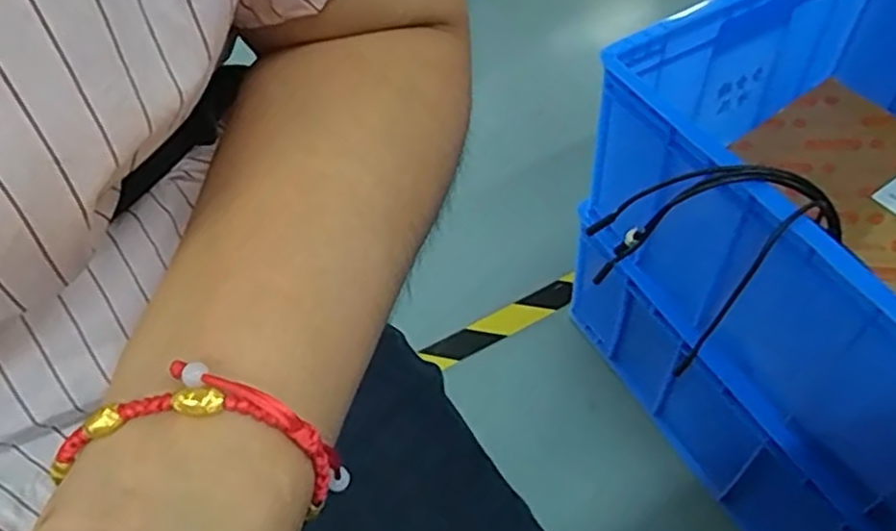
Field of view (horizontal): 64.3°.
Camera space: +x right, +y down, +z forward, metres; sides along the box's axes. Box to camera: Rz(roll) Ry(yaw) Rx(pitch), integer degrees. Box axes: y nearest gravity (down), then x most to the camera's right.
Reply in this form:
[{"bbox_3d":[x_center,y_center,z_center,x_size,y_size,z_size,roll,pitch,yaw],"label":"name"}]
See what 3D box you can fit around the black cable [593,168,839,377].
[{"bbox_3d":[0.240,0.010,0.678,0.194,0.260,0.063,10,55,9],"label":"black cable"}]

